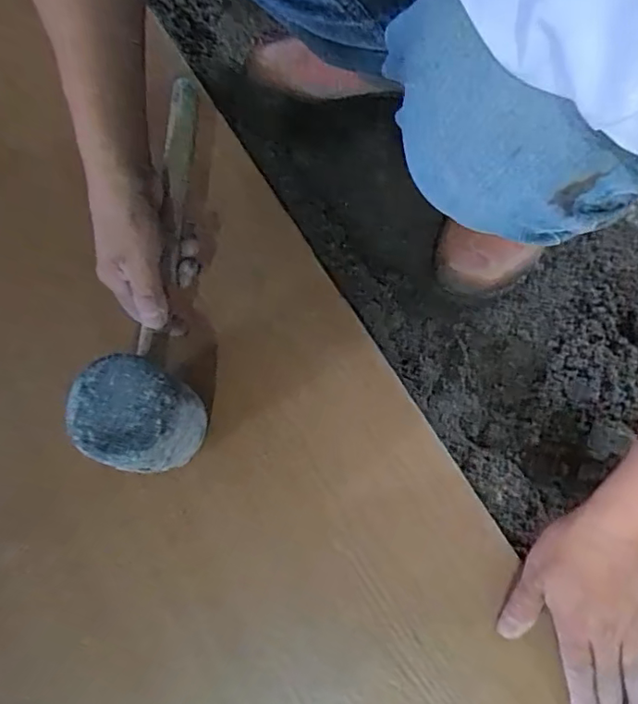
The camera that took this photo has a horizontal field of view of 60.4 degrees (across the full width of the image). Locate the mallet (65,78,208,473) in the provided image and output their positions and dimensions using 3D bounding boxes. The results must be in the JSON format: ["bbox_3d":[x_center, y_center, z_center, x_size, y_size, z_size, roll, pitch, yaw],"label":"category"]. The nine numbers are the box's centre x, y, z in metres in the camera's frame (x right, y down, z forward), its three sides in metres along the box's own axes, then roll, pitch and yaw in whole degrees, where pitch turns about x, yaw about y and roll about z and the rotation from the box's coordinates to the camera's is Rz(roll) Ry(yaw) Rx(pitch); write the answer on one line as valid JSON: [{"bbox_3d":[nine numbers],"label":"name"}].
[{"bbox_3d":[-0.128,-0.068,0.454,0.073,0.094,0.327,1,68,1],"label":"mallet"}]

